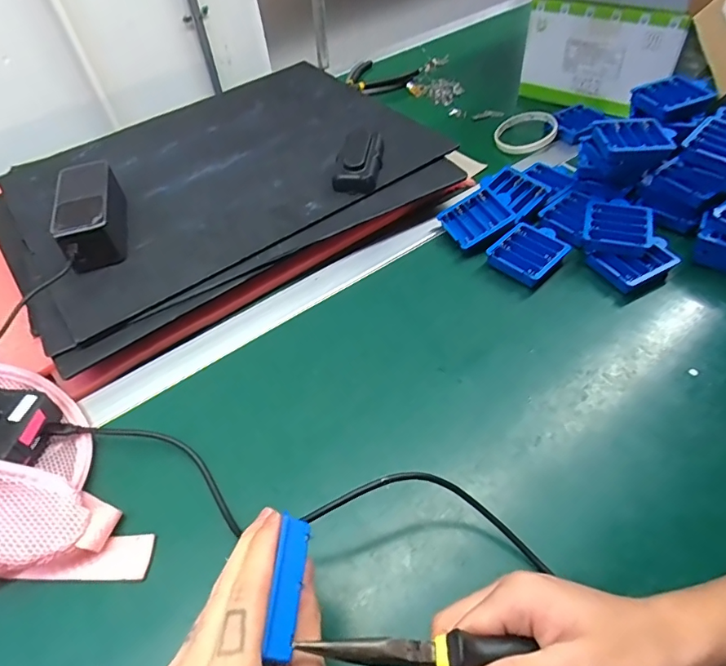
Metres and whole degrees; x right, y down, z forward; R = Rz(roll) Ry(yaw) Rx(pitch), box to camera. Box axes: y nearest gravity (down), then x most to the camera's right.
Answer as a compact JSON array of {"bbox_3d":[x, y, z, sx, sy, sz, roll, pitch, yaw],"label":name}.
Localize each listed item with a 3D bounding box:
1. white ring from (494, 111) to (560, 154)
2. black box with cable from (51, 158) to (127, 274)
[{"bbox_3d":[0.228,-0.282,0.690,0.088,0.016,0.064,13,74,29],"label":"white ring"},{"bbox_3d":[-0.297,-0.133,0.539,0.058,0.052,0.140,-18,50,-9],"label":"black box with cable"}]

